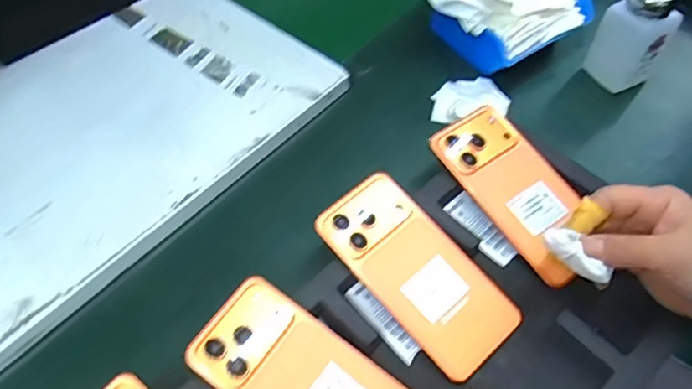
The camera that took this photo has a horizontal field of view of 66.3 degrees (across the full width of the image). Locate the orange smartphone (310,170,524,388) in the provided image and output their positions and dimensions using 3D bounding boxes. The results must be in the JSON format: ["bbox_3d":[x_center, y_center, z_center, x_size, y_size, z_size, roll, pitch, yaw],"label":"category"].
[{"bbox_3d":[0.055,0.057,0.411,0.077,0.009,0.160,-38,74,-21],"label":"orange smartphone"}]

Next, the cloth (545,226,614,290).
[{"bbox_3d":[0.164,0.043,0.373,0.054,0.017,0.016,43,65,1],"label":"cloth"}]

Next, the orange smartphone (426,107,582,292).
[{"bbox_3d":[0.147,-0.007,0.450,0.079,0.017,0.157,-32,73,-17],"label":"orange smartphone"}]

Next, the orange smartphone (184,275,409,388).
[{"bbox_3d":[-0.027,0.130,0.367,0.159,0.005,0.078,36,63,10],"label":"orange smartphone"}]

